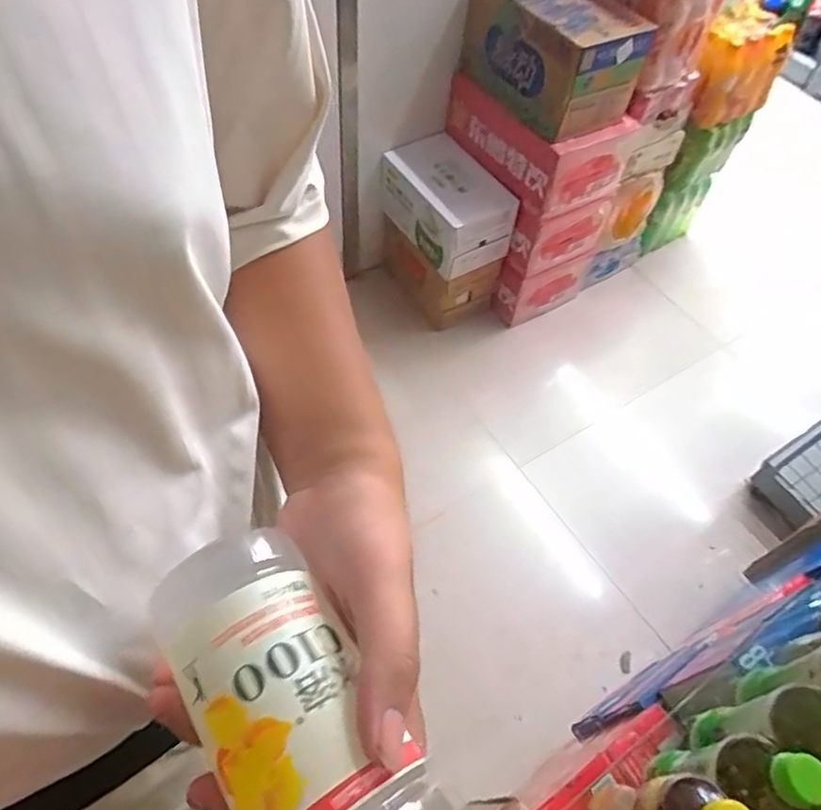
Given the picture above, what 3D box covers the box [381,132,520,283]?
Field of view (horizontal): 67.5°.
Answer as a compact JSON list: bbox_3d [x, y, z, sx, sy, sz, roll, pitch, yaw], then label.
[{"bbox_3d":[0.090,-0.543,1.651,0.193,0.193,0.360,-29,63,-22],"label":"box"}]

